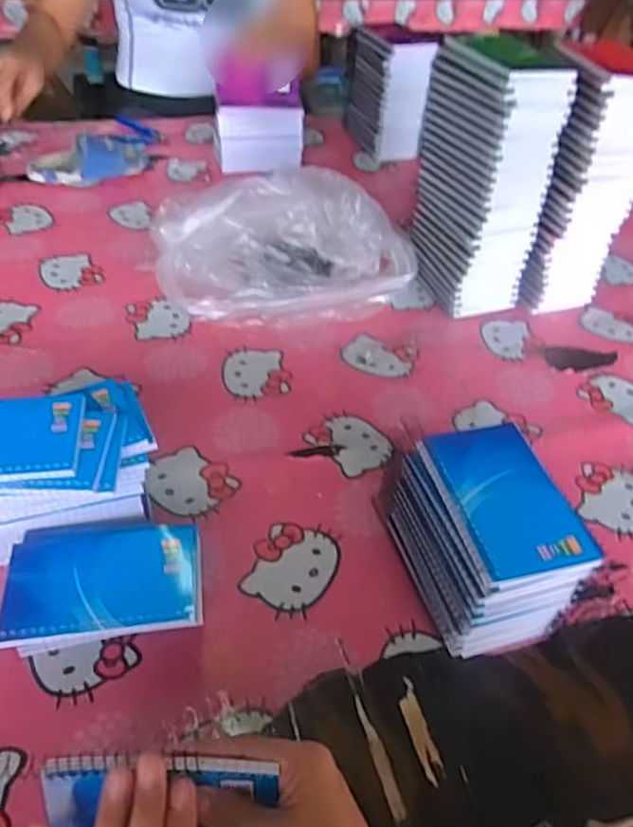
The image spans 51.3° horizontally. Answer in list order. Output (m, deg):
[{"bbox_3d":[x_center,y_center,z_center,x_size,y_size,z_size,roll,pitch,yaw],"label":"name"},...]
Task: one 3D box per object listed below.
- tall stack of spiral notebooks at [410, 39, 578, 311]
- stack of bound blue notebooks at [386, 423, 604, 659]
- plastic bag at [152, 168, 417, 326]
[{"bbox_3d":[0.195,-0.274,0.798,0.108,0.278,0.153,-9,46,-16],"label":"tall stack of spiral notebooks"},{"bbox_3d":[0.126,0.096,0.508,0.089,0.119,0.135,-10,46,-17],"label":"stack of bound blue notebooks"},{"bbox_3d":[-0.036,-0.203,0.798,0.300,0.120,0.183,-13,47,-20],"label":"plastic bag"}]

